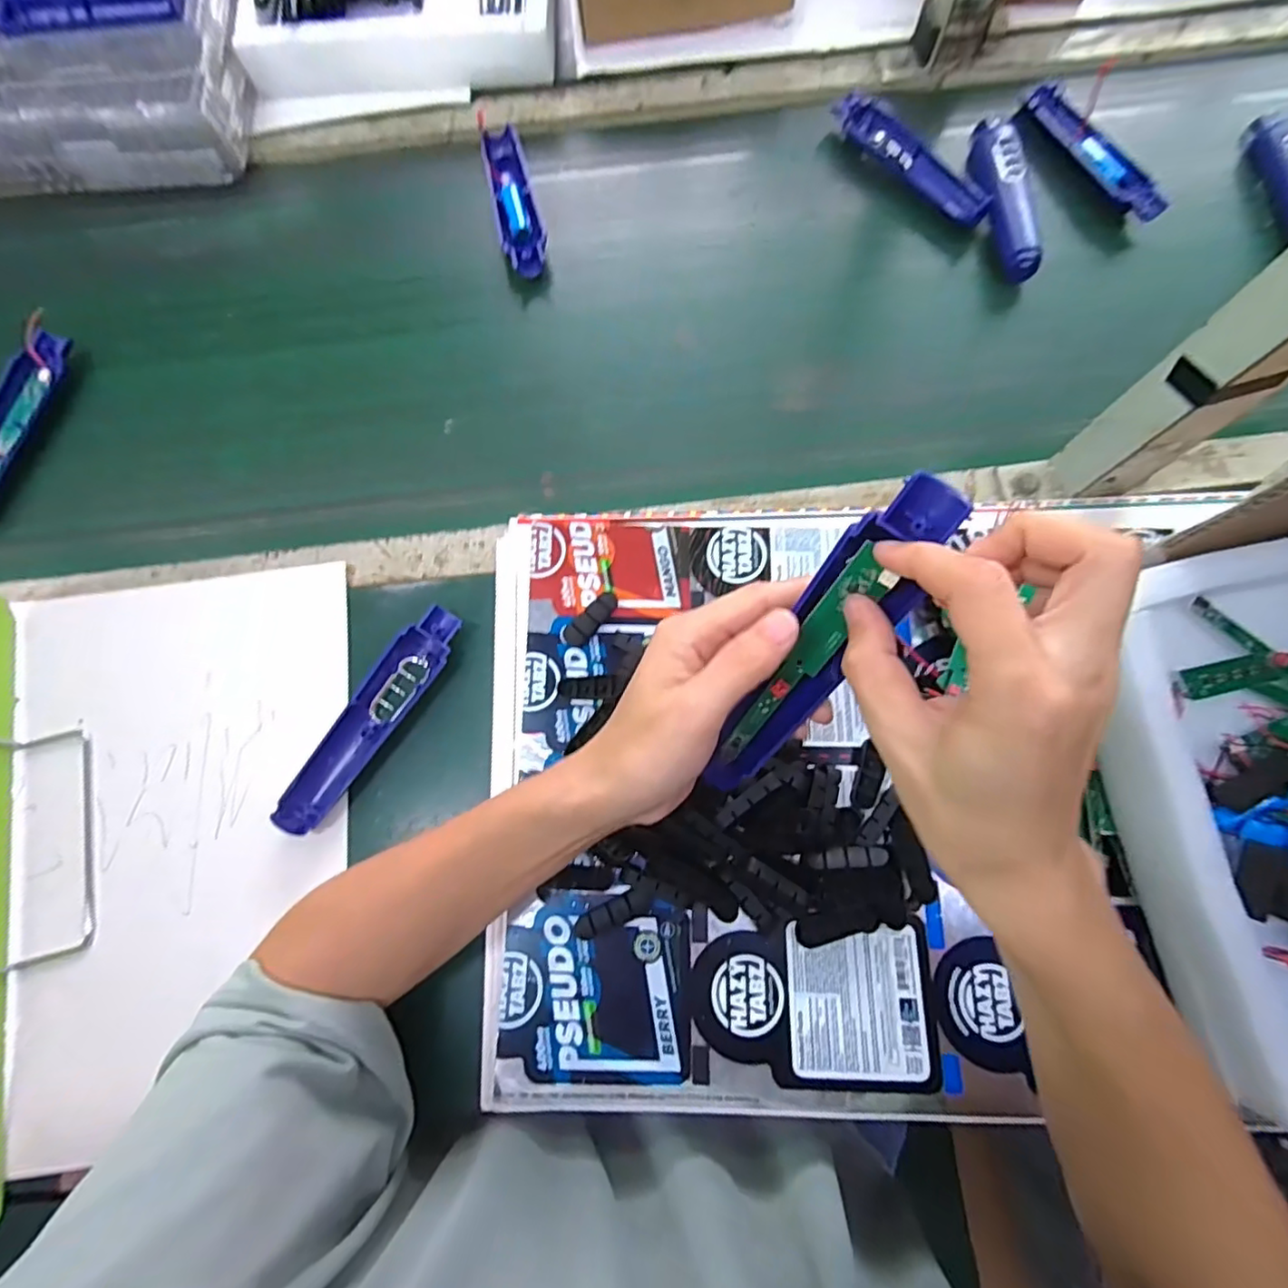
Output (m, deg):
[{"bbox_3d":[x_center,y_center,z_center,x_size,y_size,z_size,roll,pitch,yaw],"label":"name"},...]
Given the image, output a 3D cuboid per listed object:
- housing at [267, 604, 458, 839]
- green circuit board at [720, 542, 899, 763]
[{"bbox_3d":[-0.188,0.050,0.421,0.037,0.025,0.172,33,77,8],"label":"housing"},{"bbox_3d":[0.072,0.012,0.287,0.019,0.132,0.009,40,39,16],"label":"green circuit board"}]

